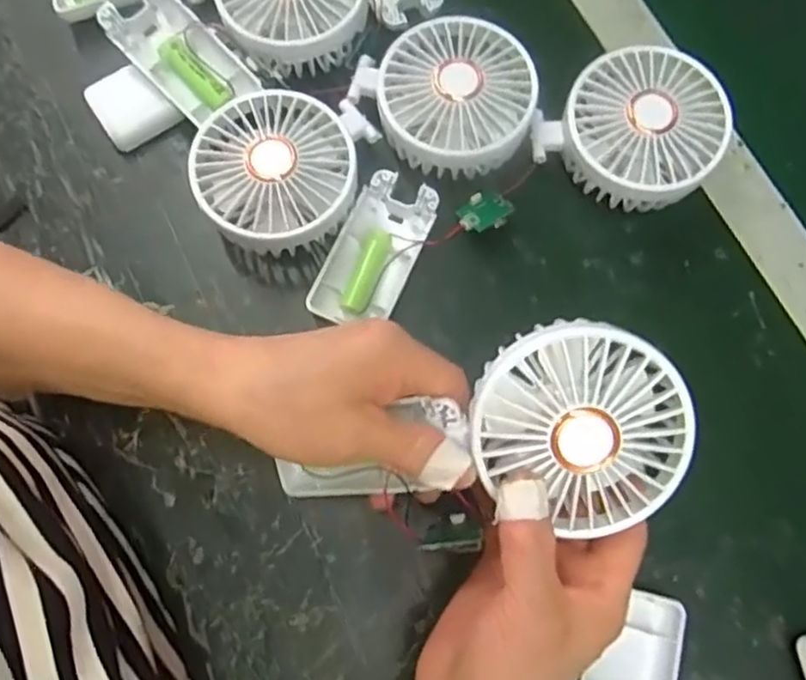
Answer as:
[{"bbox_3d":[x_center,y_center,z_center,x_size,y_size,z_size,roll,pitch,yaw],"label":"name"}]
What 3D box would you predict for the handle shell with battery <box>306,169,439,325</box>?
[{"bbox_3d":[-0.016,-0.048,0.377,0.043,0.019,0.090,26,76,6],"label":"handle shell with battery"}]

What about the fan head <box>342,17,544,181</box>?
[{"bbox_3d":[0.027,-0.138,0.375,0.083,0.034,0.091,-38,79,-11],"label":"fan head"}]

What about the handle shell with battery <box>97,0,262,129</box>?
[{"bbox_3d":[-0.129,-0.165,0.382,0.044,0.015,0.086,-43,87,-8],"label":"handle shell with battery"}]

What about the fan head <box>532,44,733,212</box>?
[{"bbox_3d":[0.130,-0.114,0.379,0.088,0.048,0.091,0,75,-1],"label":"fan head"}]

